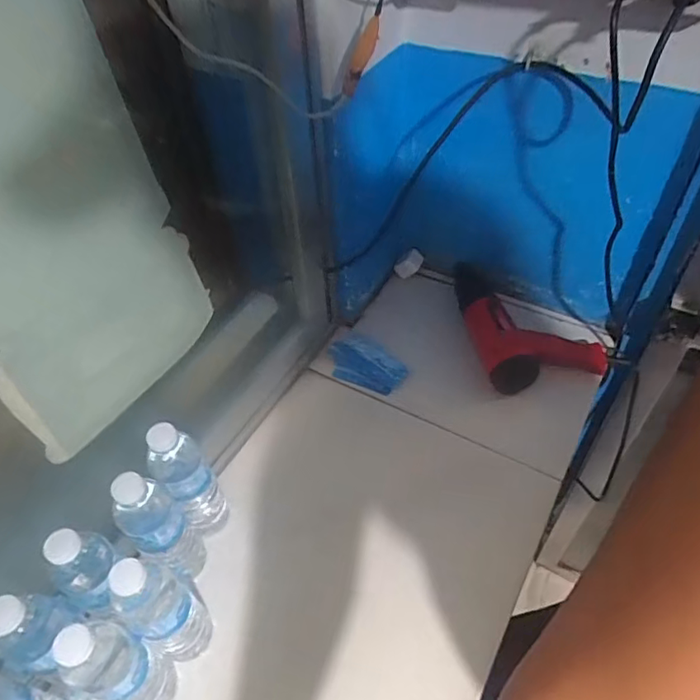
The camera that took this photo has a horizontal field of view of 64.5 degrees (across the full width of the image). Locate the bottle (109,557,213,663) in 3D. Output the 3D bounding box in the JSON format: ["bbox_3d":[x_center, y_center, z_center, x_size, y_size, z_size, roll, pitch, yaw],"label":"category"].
[{"bbox_3d":[-0.190,0.268,0.572,0.054,0.204,0.063,24,55,22],"label":"bottle"}]

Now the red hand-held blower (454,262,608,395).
[{"bbox_3d":[0.290,-0.058,0.914,0.214,0.081,0.270,-4,50,0],"label":"red hand-held blower"}]

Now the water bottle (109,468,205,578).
[{"bbox_3d":[-0.210,0.207,0.630,0.052,0.207,0.062,34,60,28],"label":"water bottle"}]

